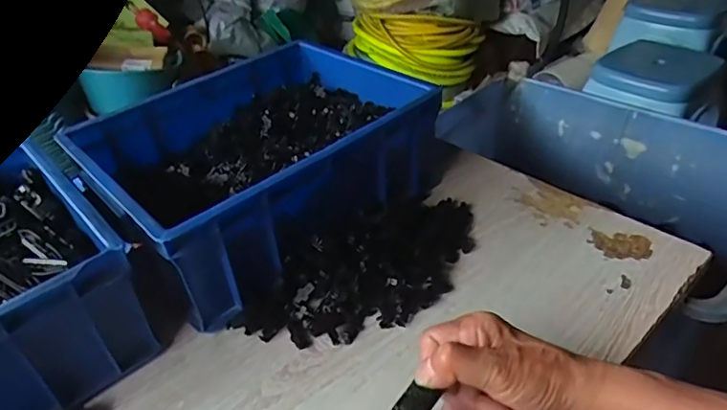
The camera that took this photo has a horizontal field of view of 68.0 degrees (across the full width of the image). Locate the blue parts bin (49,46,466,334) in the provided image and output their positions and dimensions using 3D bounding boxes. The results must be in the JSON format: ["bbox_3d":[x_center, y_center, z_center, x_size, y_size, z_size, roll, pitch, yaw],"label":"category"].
[{"bbox_3d":[-0.114,-0.050,0.618,0.331,0.129,0.264,-32,45,-30],"label":"blue parts bin"}]

